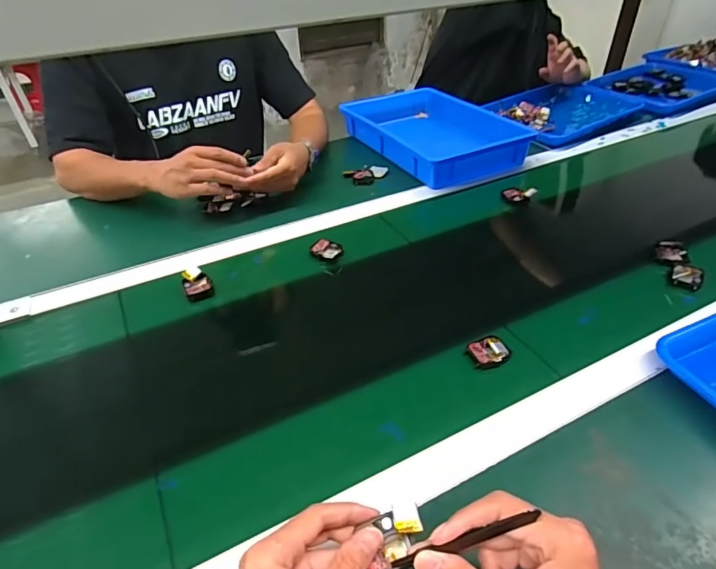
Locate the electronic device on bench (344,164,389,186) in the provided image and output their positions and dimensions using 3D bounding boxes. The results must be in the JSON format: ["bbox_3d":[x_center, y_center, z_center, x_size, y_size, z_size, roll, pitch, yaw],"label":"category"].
[{"bbox_3d":[0.018,-0.211,0.873,0.071,0.014,0.057,-22,42,-23],"label":"electronic device on bench"}]

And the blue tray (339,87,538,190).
[{"bbox_3d":[0.161,-0.319,0.958,0.262,0.057,0.354,-20,42,-22],"label":"blue tray"}]

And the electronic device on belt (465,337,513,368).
[{"bbox_3d":[0.149,0.076,0.520,0.046,0.011,0.038,-16,40,-18],"label":"electronic device on belt"}]

